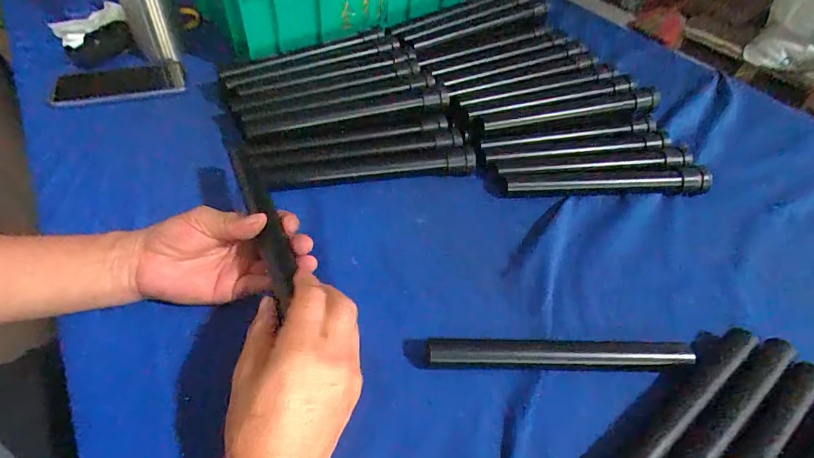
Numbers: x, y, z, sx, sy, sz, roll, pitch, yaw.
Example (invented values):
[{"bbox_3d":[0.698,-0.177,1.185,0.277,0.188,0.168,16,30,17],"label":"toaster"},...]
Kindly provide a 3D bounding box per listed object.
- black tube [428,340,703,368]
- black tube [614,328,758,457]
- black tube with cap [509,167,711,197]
[{"bbox_3d":[0.129,0.107,0.379,0.222,0.020,0.019,3,45,-3],"label":"black tube"},{"bbox_3d":[0.209,0.143,0.349,0.226,0.017,0.024,-27,53,-29],"label":"black tube"},{"bbox_3d":[0.246,-0.056,0.542,0.255,0.022,0.033,1,45,-5],"label":"black tube with cap"}]

